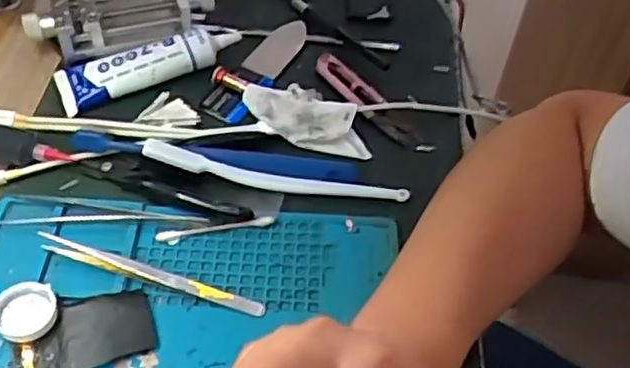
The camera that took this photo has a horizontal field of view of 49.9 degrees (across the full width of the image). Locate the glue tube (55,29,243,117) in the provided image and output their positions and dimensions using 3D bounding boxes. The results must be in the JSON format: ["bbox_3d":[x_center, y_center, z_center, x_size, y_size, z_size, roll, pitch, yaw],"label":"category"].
[{"bbox_3d":[-0.122,-0.095,0.500,0.135,0.021,0.044,-21,54,-21],"label":"glue tube"}]

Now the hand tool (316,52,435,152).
[{"bbox_3d":[0.039,-0.058,0.489,0.025,0.015,0.108,-28,57,-25],"label":"hand tool"}]

